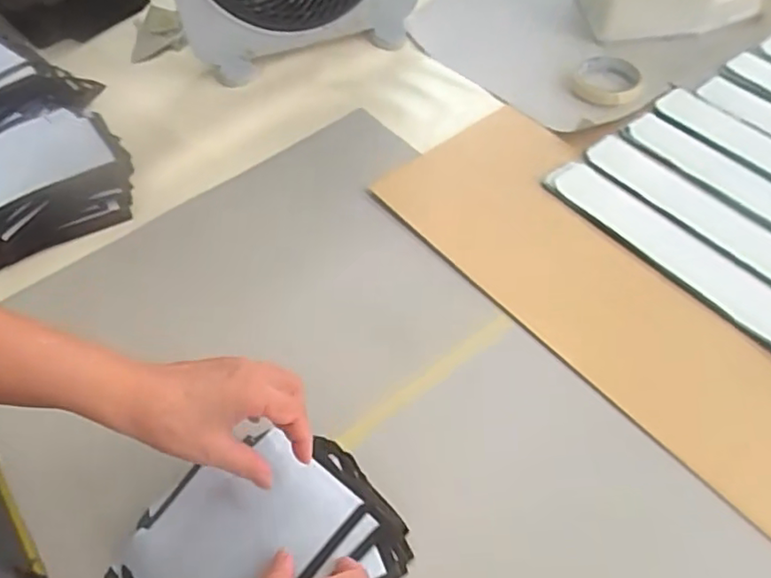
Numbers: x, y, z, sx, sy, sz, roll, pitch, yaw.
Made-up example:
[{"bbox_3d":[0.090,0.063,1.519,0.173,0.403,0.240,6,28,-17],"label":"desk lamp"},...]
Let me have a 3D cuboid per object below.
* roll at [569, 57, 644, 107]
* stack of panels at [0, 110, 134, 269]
[{"bbox_3d":[0.281,-0.271,0.755,0.083,0.020,0.082,-3,55,2],"label":"roll"},{"bbox_3d":[-0.405,-0.118,0.683,0.205,0.077,0.155,-36,60,-20],"label":"stack of panels"}]

